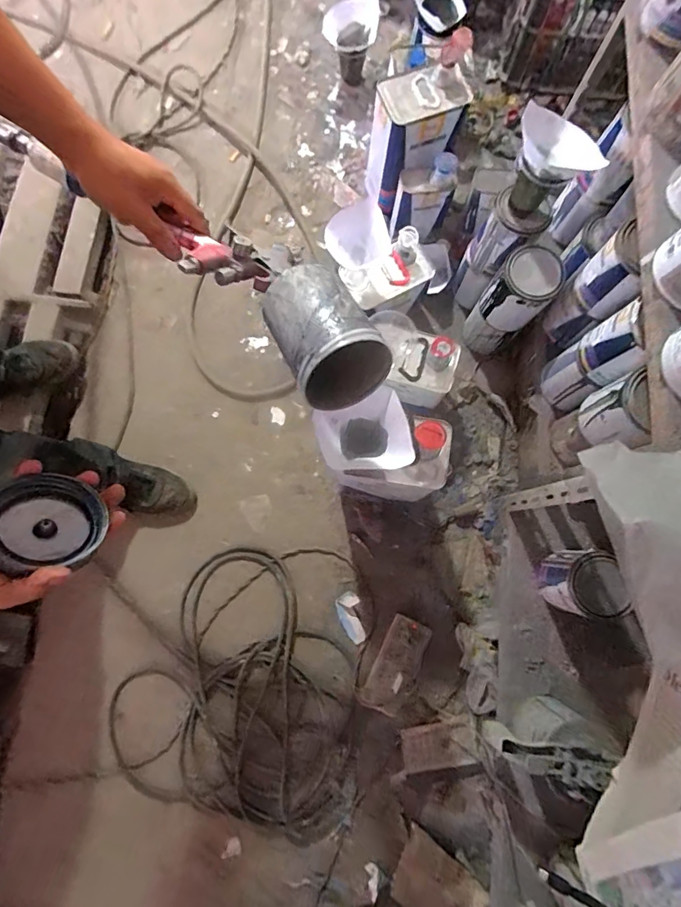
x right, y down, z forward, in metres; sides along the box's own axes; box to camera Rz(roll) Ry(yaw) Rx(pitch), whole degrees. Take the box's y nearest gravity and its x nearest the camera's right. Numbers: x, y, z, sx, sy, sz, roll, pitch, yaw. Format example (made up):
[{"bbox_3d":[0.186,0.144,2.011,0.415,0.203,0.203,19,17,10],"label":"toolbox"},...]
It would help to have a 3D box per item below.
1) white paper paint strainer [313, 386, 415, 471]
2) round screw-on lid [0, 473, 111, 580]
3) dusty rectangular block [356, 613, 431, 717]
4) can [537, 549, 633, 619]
[{"bbox_3d":[0.028,-0.026,0.569,0.113,0.073,0.120,-22,81,-4],"label":"white paper paint strainer"},{"bbox_3d":[-0.271,0.070,0.414,0.091,0.030,0.093,19,39,-16],"label":"round screw-on lid"},{"bbox_3d":[0.106,0.410,0.876,0.079,0.049,0.177,29,81,5],"label":"dusty rectangular block"},{"bbox_3d":[0.414,0.219,0.770,0.099,0.123,0.100,0,80,0],"label":"can"}]

